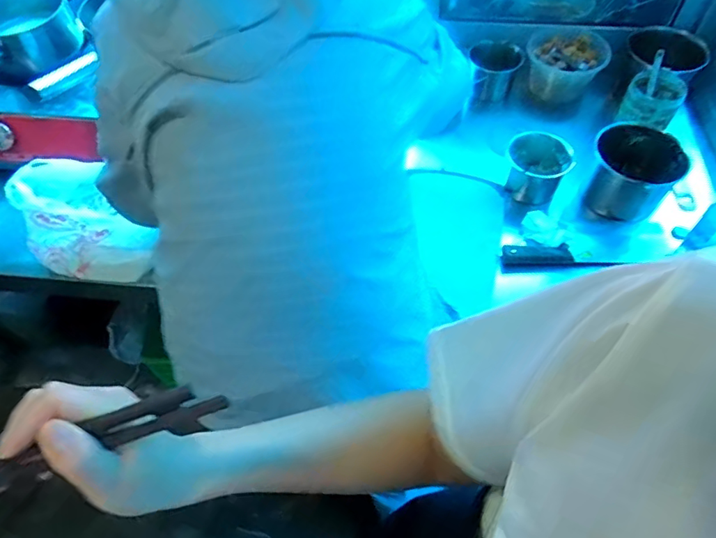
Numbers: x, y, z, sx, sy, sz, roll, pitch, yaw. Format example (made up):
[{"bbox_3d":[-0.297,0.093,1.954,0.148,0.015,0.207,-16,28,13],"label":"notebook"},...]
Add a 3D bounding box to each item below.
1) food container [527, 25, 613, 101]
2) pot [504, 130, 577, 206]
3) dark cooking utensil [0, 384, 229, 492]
[{"bbox_3d":[0.439,-0.428,1.087,0.167,0.115,0.119,12,57,10],"label":"food container"},{"bbox_3d":[0.331,-0.185,0.950,0.117,0.107,0.099,20,59,15],"label":"pot"},{"bbox_3d":[-0.183,0.108,0.279,0.221,0.020,0.020,-20,57,-3],"label":"dark cooking utensil"}]

